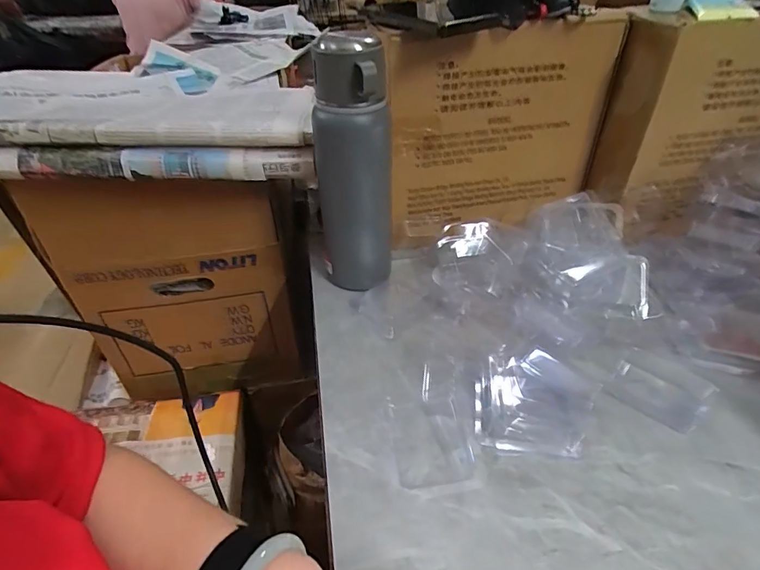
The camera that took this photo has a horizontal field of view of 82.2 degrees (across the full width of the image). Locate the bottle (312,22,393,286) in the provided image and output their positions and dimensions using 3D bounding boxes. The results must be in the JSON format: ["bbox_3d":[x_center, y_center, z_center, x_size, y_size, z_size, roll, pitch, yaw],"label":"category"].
[{"bbox_3d":[-0.029,-0.113,0.472,0.078,0.267,0.068,-6,40,-5],"label":"bottle"}]

